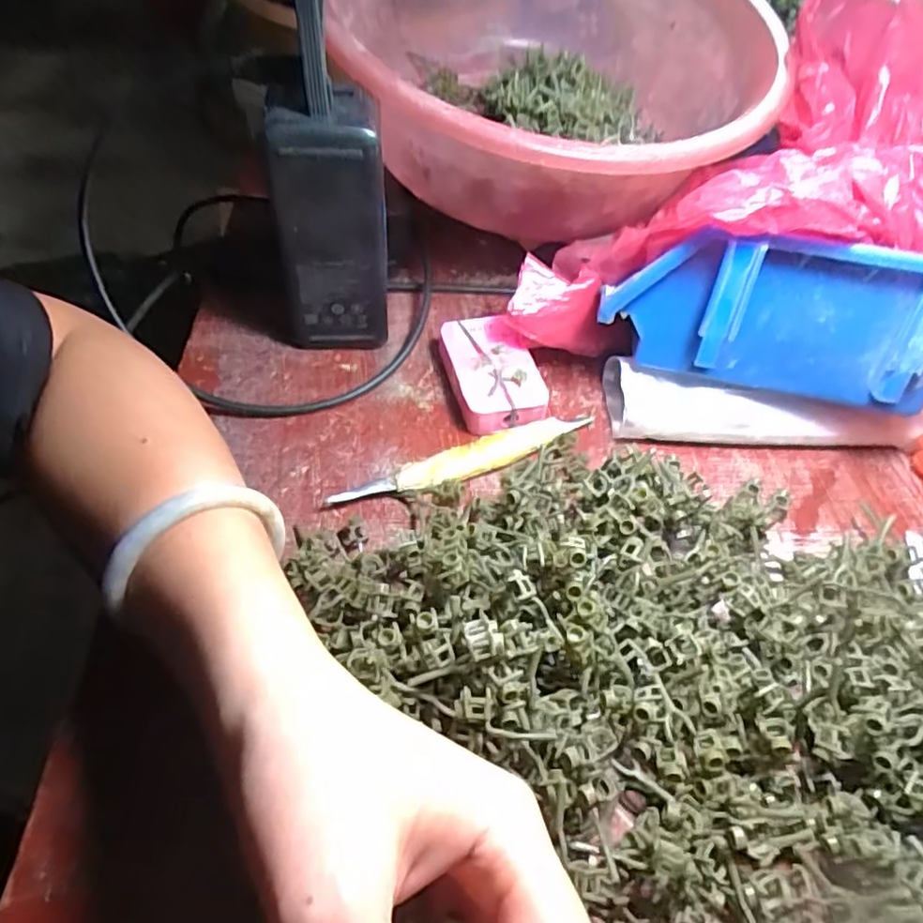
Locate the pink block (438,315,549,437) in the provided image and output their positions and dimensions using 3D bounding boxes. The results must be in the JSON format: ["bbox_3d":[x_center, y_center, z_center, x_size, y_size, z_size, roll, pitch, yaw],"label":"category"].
[{"bbox_3d":[0.016,-0.050,0.358,0.046,0.019,0.070,-12,55,-12],"label":"pink block"}]

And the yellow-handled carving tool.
[{"bbox_3d":[0.004,0.000,0.330,0.142,0.009,0.019,-20,57,-18],"label":"yellow-handled carving tool"}]

